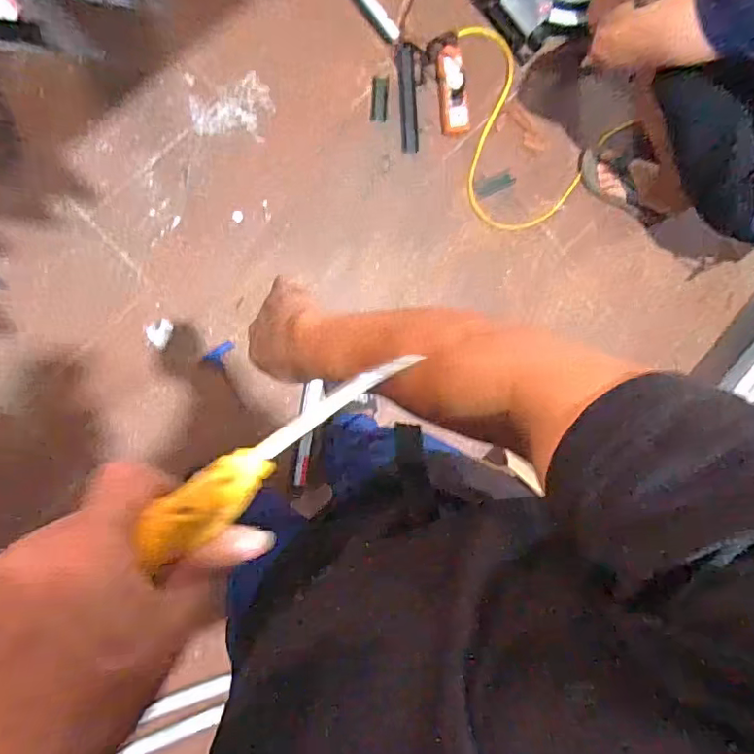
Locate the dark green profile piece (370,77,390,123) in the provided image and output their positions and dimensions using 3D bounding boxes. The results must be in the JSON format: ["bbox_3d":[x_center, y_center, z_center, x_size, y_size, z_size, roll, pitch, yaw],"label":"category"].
[{"bbox_3d":[0.007,-0.652,1.284,0.039,0.006,0.100,2,92,-11],"label":"dark green profile piece"}]

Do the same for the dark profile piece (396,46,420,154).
[{"bbox_3d":[0.074,-0.657,1.291,0.044,0.011,0.247,-5,93,-11],"label":"dark profile piece"}]

